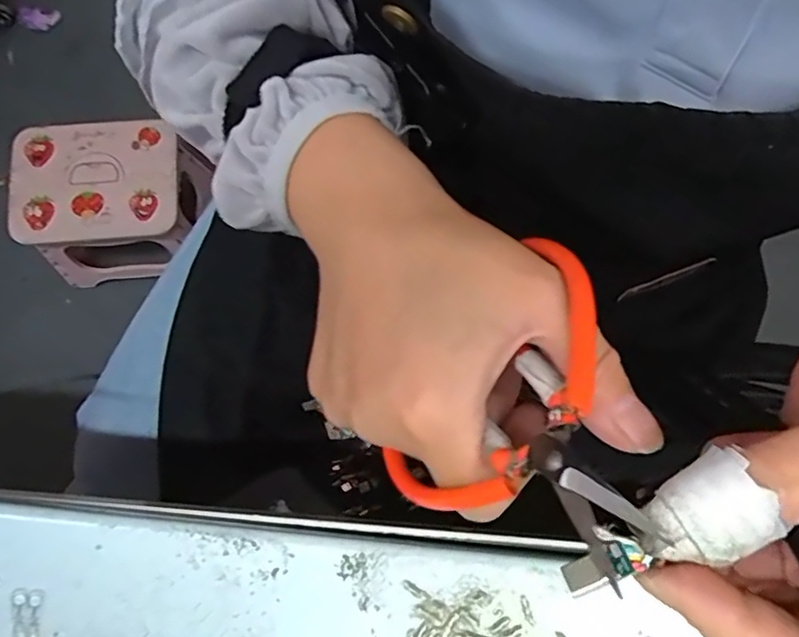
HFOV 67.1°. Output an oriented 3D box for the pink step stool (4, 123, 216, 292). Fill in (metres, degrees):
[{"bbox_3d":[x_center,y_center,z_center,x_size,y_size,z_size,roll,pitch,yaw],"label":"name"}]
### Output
[{"bbox_3d":[-0.427,-0.170,0.907,0.222,0.197,0.168,-10,77,-4],"label":"pink step stool"}]

